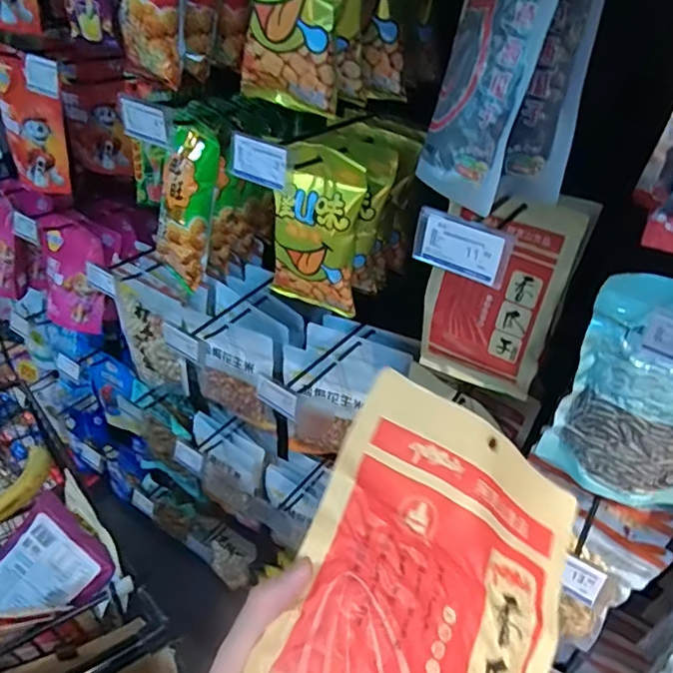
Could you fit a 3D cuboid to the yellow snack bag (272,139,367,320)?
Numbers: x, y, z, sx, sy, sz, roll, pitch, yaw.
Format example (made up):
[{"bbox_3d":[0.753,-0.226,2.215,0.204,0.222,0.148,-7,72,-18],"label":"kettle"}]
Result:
[{"bbox_3d":[-0.023,-0.120,0.670,0.100,0.199,0.035,23,43,20],"label":"yellow snack bag"}]

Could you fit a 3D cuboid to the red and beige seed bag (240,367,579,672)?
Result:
[{"bbox_3d":[0.057,0.167,0.340,0.175,0.027,0.250,32,57,-8],"label":"red and beige seed bag"}]

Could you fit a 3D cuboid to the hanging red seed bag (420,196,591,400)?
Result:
[{"bbox_3d":[0.176,-0.038,0.648,0.140,0.237,0.038,23,43,20],"label":"hanging red seed bag"}]

